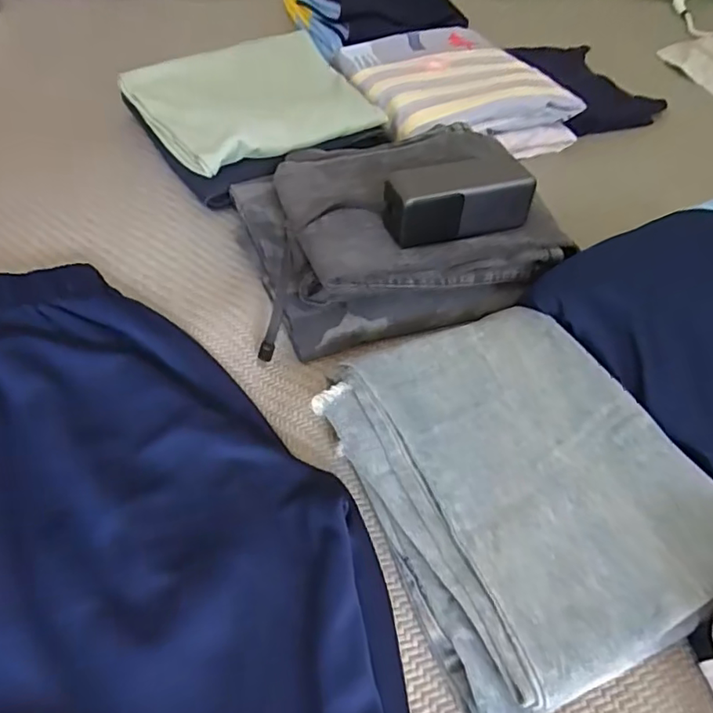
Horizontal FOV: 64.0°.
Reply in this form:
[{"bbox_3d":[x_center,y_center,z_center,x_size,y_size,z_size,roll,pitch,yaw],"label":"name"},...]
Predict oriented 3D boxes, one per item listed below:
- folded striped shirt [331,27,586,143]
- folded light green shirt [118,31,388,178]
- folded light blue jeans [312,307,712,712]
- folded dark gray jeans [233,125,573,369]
[{"bbox_3d":[0.123,-0.383,0.800,0.250,0.060,0.283,-12,51,-14],"label":"folded striped shirt"},{"bbox_3d":[-0.133,-0.320,0.699,0.242,0.036,0.235,-26,55,-24],"label":"folded light green shirt"},{"bbox_3d":[0.115,0.086,0.404,0.208,0.055,0.249,-18,53,-18],"label":"folded light blue jeans"},{"bbox_3d":[0.041,-0.138,0.573,0.285,0.070,0.232,-9,50,-12],"label":"folded dark gray jeans"}]

